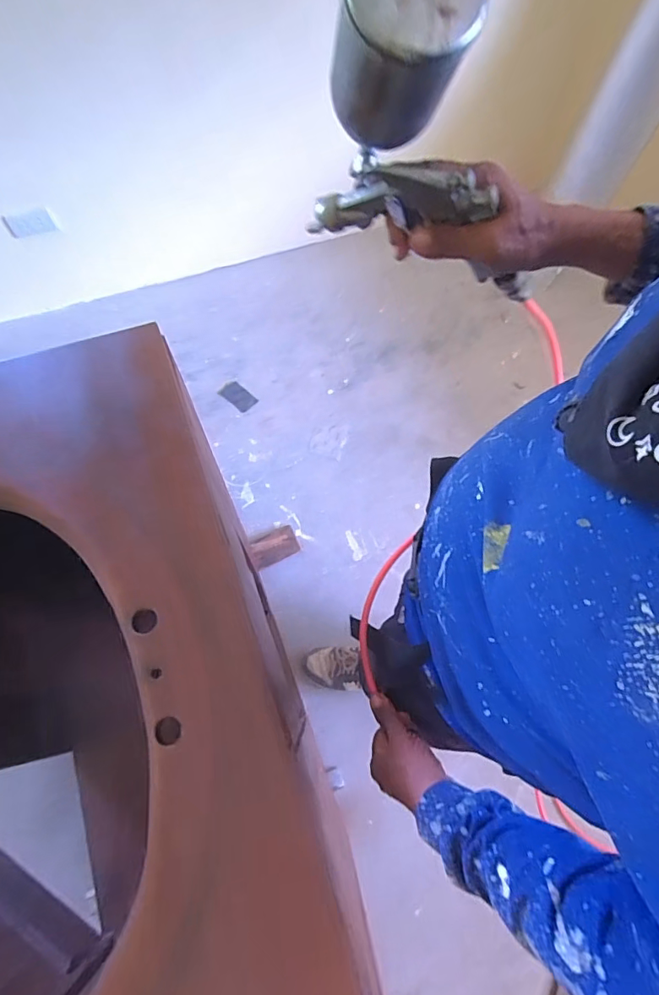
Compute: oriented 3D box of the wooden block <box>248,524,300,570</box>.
[{"bbox_3d":[-0.173,0.150,1.475,0.148,0.039,0.104,-25,72,-10],"label":"wooden block"}]

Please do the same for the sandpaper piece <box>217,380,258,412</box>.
[{"bbox_3d":[-0.322,-0.357,1.690,0.130,0.009,0.076,40,74,14],"label":"sandpaper piece"}]

